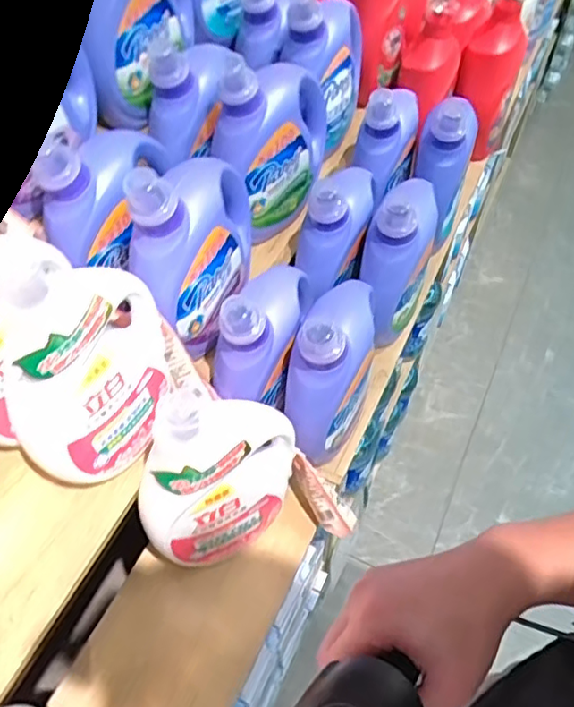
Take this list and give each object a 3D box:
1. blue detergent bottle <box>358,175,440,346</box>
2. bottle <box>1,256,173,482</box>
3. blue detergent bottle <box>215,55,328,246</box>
[{"bbox_3d":[0.171,-0.148,0.956,0.100,0.250,0.140,11,54,9],"label":"blue detergent bottle"},{"bbox_3d":[-0.215,0.006,0.676,0.083,0.264,0.200,24,57,18],"label":"bottle"},{"bbox_3d":[-0.022,-0.349,0.973,0.106,0.276,0.211,19,56,15],"label":"blue detergent bottle"}]

